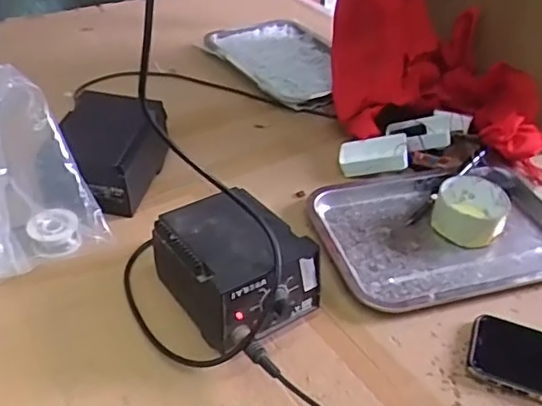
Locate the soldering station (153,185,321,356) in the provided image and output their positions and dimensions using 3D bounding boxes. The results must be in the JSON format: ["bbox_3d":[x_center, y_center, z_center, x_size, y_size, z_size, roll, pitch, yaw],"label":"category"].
[{"bbox_3d":[-0.034,0.063,0.574,0.110,0.093,0.152,-22,46,-30],"label":"soldering station"}]

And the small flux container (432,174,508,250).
[{"bbox_3d":[0.243,0.006,0.697,0.081,0.056,0.086,17,40,14],"label":"small flux container"}]

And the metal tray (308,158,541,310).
[{"bbox_3d":[0.221,0.022,0.701,0.325,0.029,0.228,-9,41,-18],"label":"metal tray"}]

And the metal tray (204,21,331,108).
[{"bbox_3d":[0.027,-0.260,1.047,0.199,0.022,0.319,-18,44,-26],"label":"metal tray"}]

